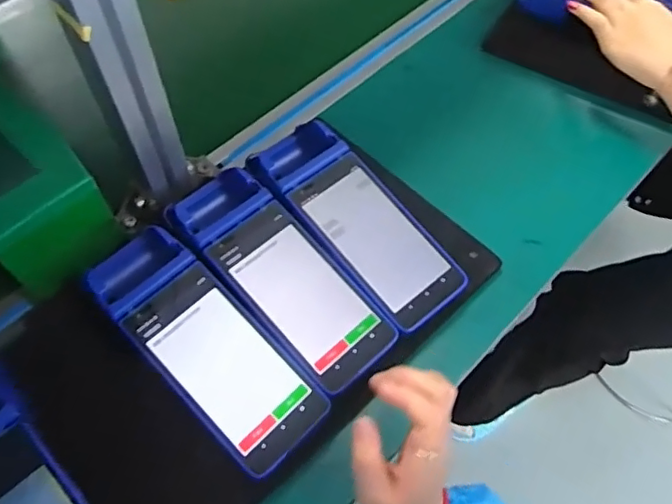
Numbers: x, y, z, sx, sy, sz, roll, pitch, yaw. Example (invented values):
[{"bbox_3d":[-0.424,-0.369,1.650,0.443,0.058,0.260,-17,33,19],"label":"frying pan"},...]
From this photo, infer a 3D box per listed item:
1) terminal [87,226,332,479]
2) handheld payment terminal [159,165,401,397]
[{"bbox_3d":[-0.111,0.068,0.459,0.232,0.043,0.088,41,66,18],"label":"terminal"},{"bbox_3d":[-0.051,0.012,0.492,0.231,0.037,0.086,42,66,18],"label":"handheld payment terminal"}]

